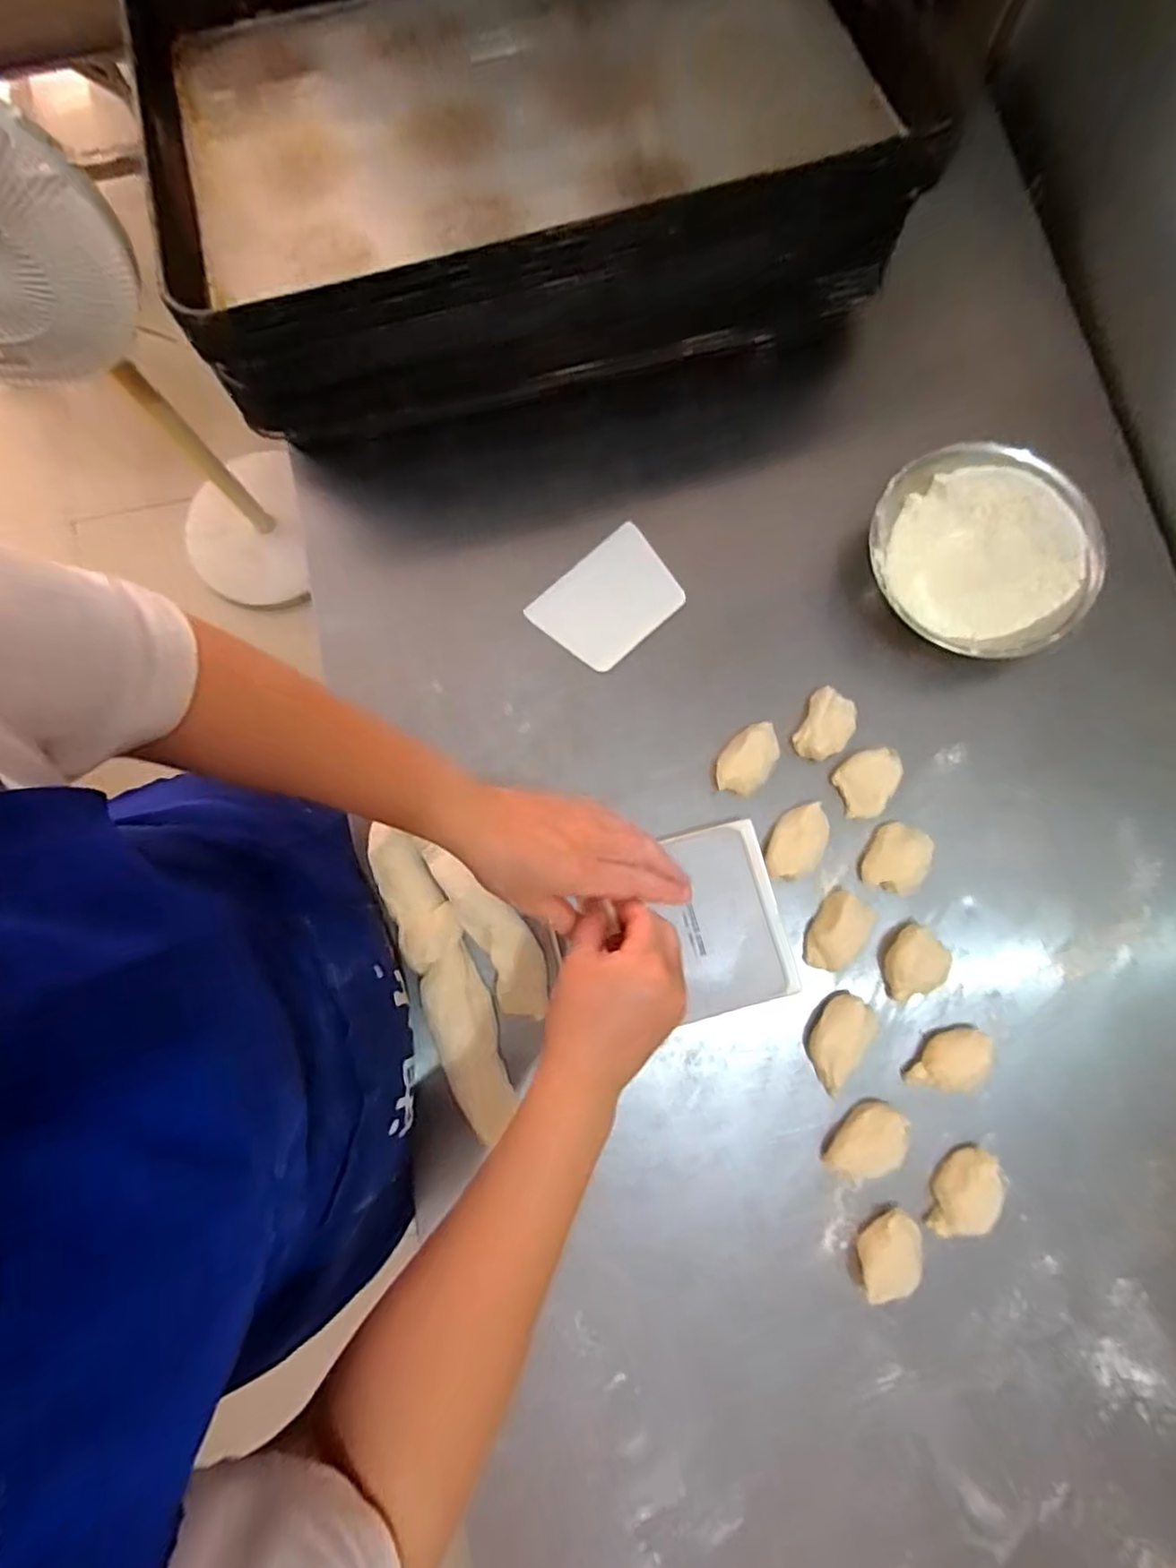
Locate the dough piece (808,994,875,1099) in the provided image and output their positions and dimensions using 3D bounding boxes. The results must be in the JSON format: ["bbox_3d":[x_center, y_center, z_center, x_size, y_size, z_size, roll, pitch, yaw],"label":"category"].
[{"bbox_3d":[0.201,0.208,0.543,0.041,0.026,0.075,28,81,5],"label":"dough piece"}]

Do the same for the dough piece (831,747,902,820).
[{"bbox_3d":[0.243,-0.001,0.574,0.051,0.022,0.053,-19,80,-3],"label":"dough piece"}]

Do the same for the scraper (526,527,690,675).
[{"bbox_3d":[0.019,-0.168,0.620,0.121,0.010,0.095,-41,81,3],"label":"scraper"}]

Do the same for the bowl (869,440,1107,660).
[{"bbox_3d":[0.340,-0.197,0.598,0.184,0.076,0.176,0,81,1],"label":"bowl"}]

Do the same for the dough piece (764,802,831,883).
[{"bbox_3d":[0.177,0.049,0.569,0.041,0.016,0.069,28,81,5],"label":"dough piece"}]

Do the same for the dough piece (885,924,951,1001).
[{"bbox_3d":[0.271,0.148,0.560,0.050,0.029,0.057,-4,80,-1],"label":"dough piece"}]

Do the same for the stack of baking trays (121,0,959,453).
[{"bbox_3d":[-0.049,-0.579,0.591,0.631,0.160,0.427,-15,81,-1],"label":"stack of baking trays"}]

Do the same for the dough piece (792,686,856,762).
[{"bbox_3d":[0.205,-0.051,0.579,0.037,0.028,0.059,24,81,4],"label":"dough piece"}]

